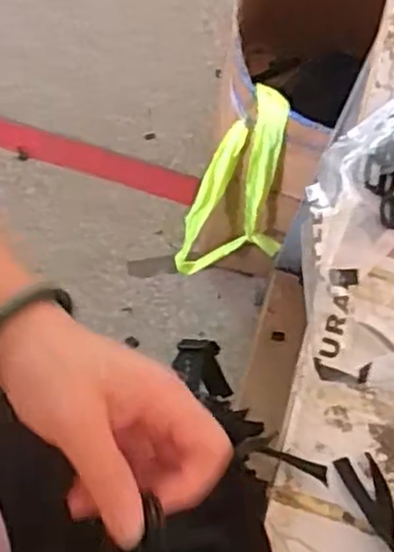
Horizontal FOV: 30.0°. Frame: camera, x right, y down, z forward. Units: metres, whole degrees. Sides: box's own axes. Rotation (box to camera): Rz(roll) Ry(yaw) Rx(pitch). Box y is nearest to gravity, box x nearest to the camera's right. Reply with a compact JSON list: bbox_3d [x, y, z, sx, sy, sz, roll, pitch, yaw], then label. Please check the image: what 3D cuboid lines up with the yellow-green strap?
[{"bbox_3d":[0.049,-0.113,1.036,0.149,0.379,0.085,-1,69,-5],"label":"yellow-green strap"}]

